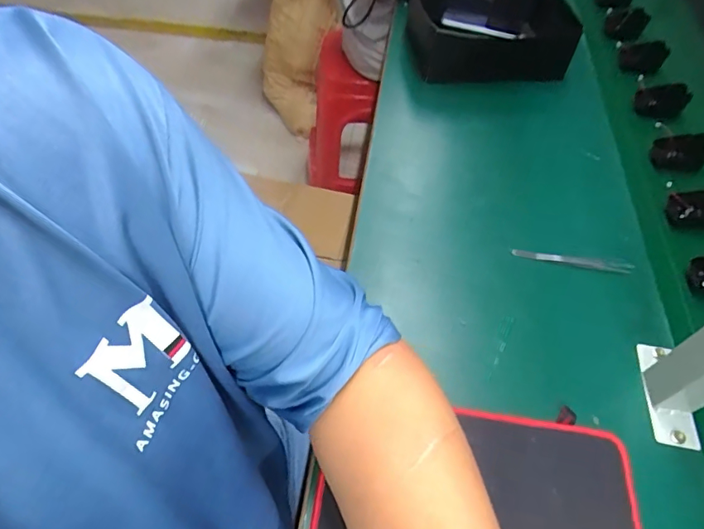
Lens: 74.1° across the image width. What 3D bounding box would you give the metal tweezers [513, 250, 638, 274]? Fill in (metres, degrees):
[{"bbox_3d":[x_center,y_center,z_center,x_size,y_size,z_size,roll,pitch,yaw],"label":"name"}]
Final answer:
[{"bbox_3d":[0.254,-0.006,0.539,0.129,0.009,0.013,12,55,7],"label":"metal tweezers"}]

